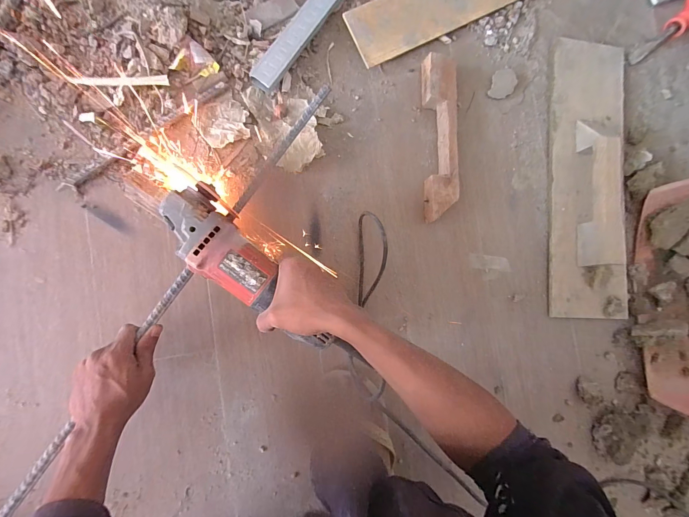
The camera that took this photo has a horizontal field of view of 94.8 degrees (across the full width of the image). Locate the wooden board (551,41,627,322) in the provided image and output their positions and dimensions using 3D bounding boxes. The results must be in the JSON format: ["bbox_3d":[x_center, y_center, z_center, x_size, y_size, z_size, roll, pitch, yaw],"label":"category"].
[{"bbox_3d":[0.443,-0.147,0.544,0.155,0.067,0.499,1,87,-9],"label":"wooden board"}]

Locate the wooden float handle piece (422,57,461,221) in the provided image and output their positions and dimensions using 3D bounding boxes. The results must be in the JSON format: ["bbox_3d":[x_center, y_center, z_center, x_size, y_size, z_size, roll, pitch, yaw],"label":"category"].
[{"bbox_3d":[0.158,-0.196,0.520,0.056,0.034,0.269,0,87,-9],"label":"wooden float handle piece"}]

